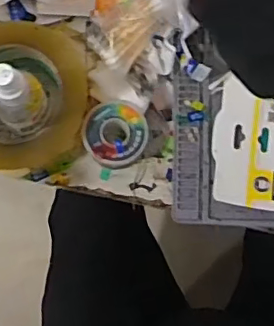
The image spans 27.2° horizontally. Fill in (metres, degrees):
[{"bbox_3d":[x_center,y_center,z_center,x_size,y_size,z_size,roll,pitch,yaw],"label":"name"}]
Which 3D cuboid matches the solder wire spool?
[{"bbox_3d":[-0.018,-0.023,0.483,0.052,0.032,0.054,0,81,-3],"label":"solder wire spool"}]

